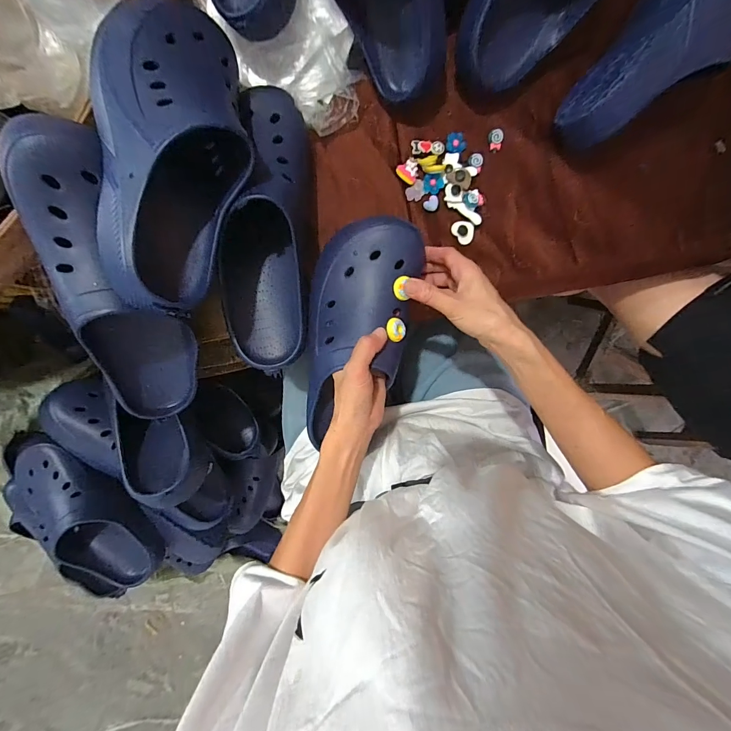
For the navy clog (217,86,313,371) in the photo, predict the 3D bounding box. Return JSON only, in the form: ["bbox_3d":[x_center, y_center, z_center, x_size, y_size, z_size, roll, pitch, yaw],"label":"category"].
[{"bbox_3d":[-0.104,-0.145,0.389,0.087,0.086,0.299,4,92,-1],"label":"navy clog"}]

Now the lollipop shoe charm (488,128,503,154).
[{"bbox_3d":[0.158,-0.273,0.445,0.017,0.008,0.024,3,94,-1],"label":"lollipop shoe charm"}]

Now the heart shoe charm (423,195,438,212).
[{"bbox_3d":[0.080,-0.195,0.445,0.018,0.006,0.016,-41,93,2],"label":"heart shoe charm"}]

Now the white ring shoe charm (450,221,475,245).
[{"bbox_3d":[0.120,-0.163,0.448,0.022,0.007,0.029,-41,93,2],"label":"white ring shoe charm"}]

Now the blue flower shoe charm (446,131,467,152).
[{"bbox_3d":[0.110,-0.269,0.444,0.023,0.004,0.021,-1,107,13],"label":"blue flower shoe charm"}]

